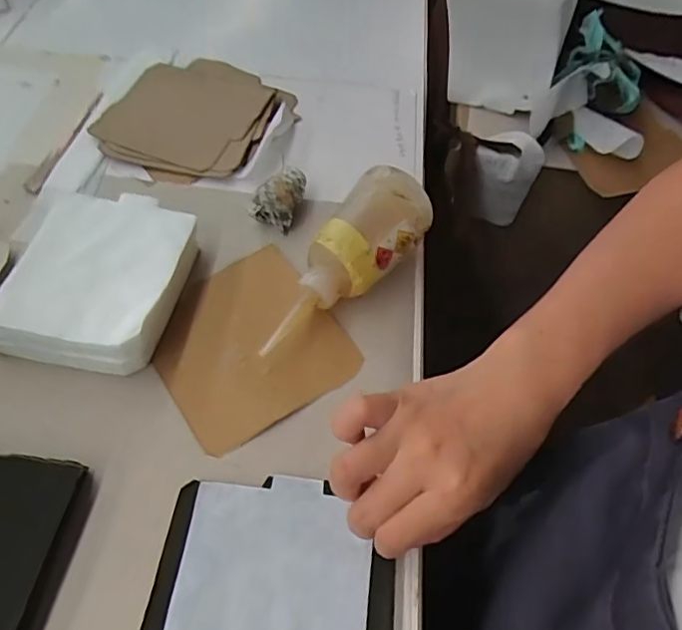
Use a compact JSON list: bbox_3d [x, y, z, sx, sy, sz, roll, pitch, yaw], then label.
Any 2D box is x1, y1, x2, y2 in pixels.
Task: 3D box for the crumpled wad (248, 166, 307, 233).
[{"bbox_3d":[-0.051,-0.098,0.474,0.034,0.030,0.049,19,56,9],"label":"crumpled wad"}]

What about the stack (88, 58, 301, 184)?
[{"bbox_3d":[-0.138,-0.193,0.543,0.141,0.019,0.168,23,57,12],"label":"stack"}]

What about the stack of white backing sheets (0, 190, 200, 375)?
[{"bbox_3d":[-0.171,-0.029,0.410,0.115,0.042,0.135,10,55,3],"label":"stack of white backing sheets"}]

